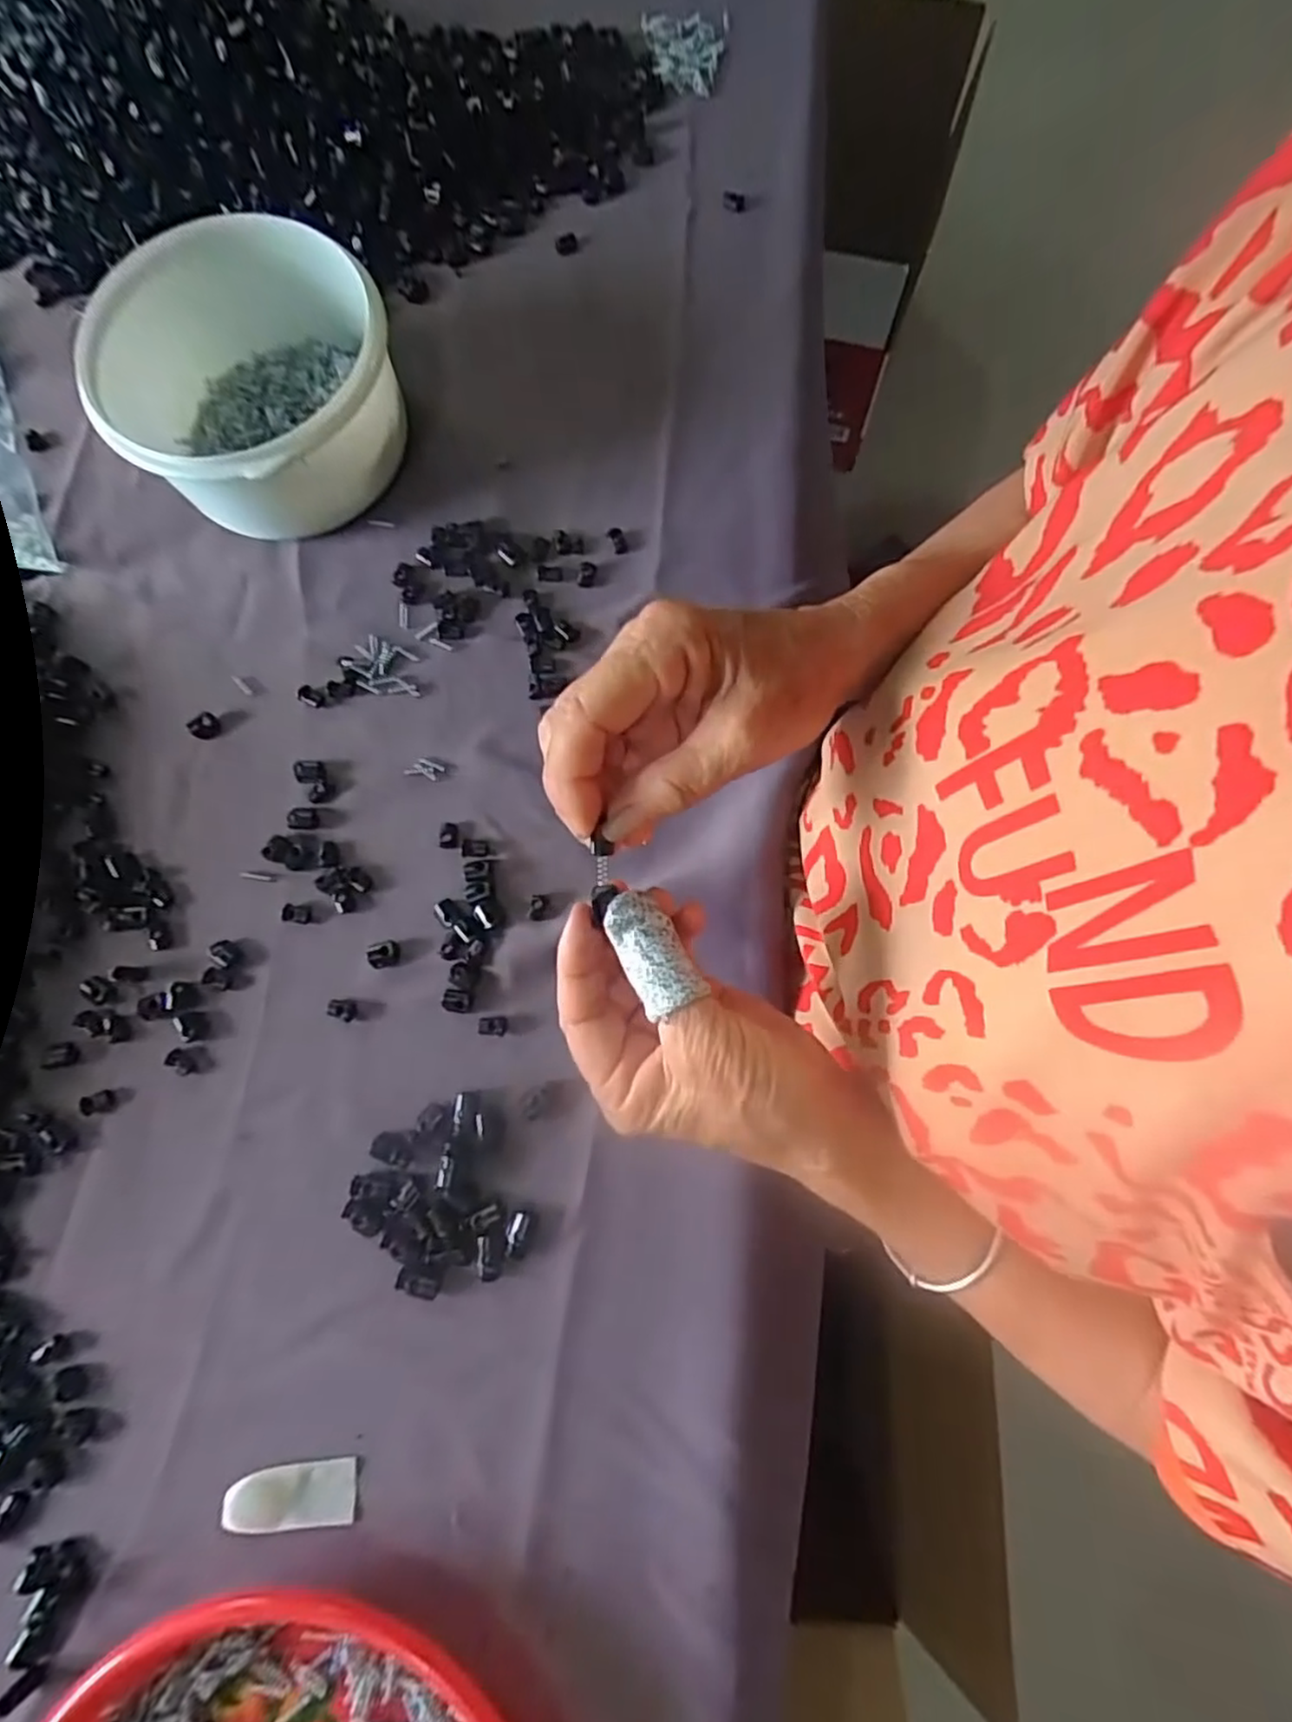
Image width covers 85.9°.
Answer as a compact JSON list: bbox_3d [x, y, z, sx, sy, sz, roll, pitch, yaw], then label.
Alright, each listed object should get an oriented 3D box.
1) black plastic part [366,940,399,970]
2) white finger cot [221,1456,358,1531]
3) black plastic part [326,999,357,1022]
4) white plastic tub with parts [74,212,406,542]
[{"bbox_3d":[-0.140,0.050,0.369,0.018,0.004,0.014,-12,77,1],"label":"black plastic part"},{"bbox_3d":[-0.162,0.290,0.317,0.055,0.010,0.025,-1,77,3],"label":"white finger cot"},{"bbox_3d":[-0.161,0.078,0.366,0.015,0.004,0.011,12,78,6],"label":"black plastic part"},{"bbox_3d":[-0.221,-0.264,0.396,0.149,0.086,0.143,-1,77,3],"label":"white plastic tub with parts"}]

